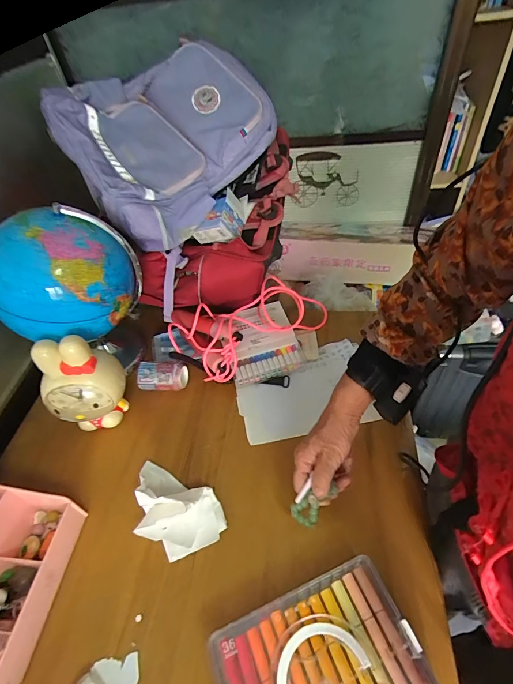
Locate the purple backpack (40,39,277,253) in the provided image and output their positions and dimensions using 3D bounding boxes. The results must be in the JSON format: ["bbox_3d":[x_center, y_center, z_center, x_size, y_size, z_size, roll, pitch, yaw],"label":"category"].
[{"bbox_3d":[-0.159,-0.388,0.698,0.386,0.180,0.319,-44,87,-11],"label":"purple backpack"}]

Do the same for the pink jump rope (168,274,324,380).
[{"bbox_3d":[-0.018,-0.042,0.704,0.270,0.116,0.154,-30,51,-19],"label":"pink jump rope"}]

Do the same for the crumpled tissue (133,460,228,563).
[{"bbox_3d":[-0.121,0.233,0.499,0.150,0.069,0.099,15,51,20],"label":"crumpled tissue"}]

